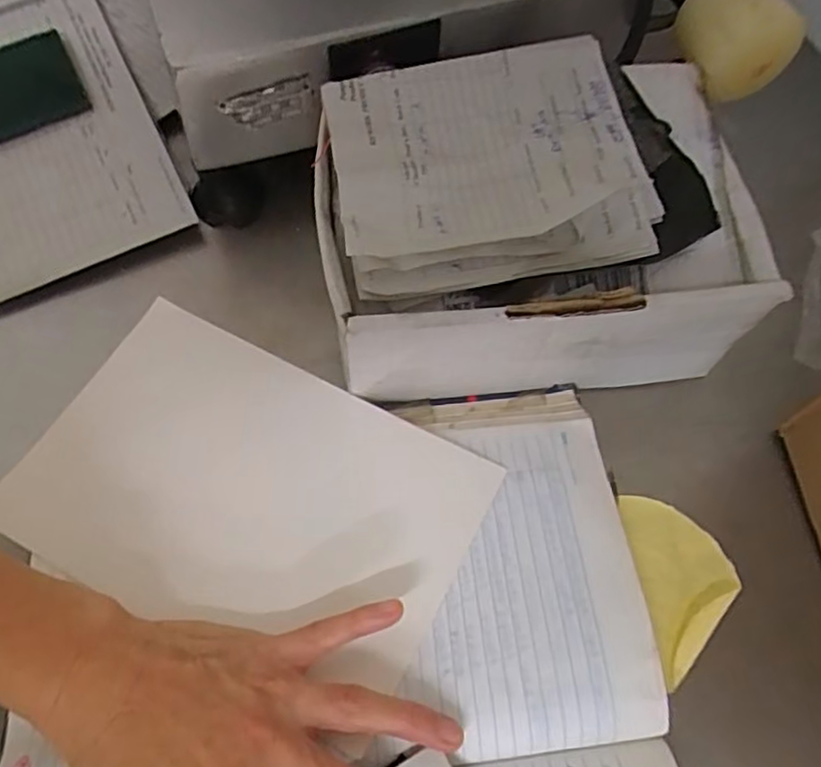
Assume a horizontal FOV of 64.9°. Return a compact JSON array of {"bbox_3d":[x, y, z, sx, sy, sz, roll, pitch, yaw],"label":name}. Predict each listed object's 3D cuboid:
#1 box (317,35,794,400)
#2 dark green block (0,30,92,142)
[{"bbox_3d":[0.058,-0.078,0.327,0.208,0.099,0.139,-5,65,-4],"label":"box"},{"bbox_3d":[-0.258,-0.194,0.424,0.075,0.006,0.084,-25,68,-13],"label":"dark green block"}]

